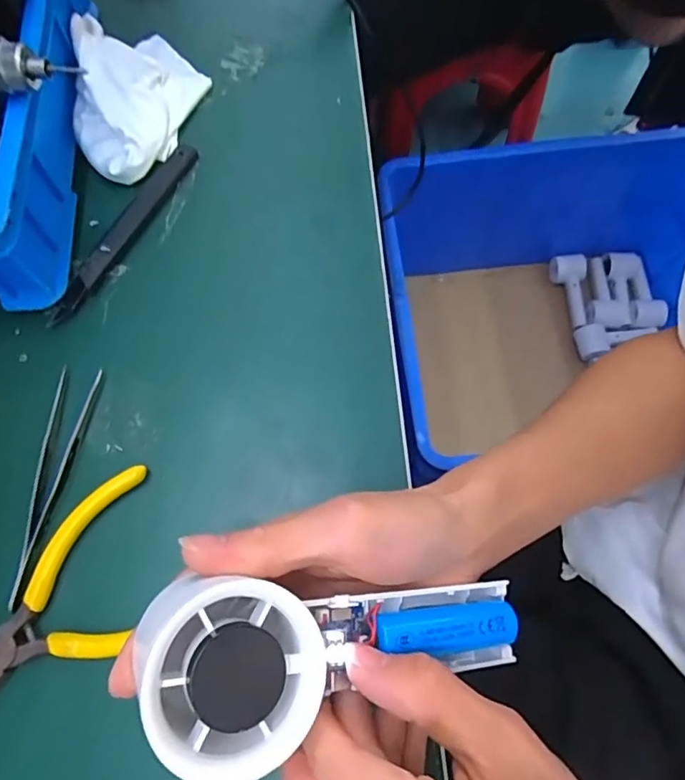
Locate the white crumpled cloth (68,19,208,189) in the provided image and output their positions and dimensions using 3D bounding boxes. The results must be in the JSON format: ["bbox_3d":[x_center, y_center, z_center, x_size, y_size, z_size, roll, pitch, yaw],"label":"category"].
[{"bbox_3d":[-0.137,-0.199,0.354,0.082,0.026,0.127,-7,71,-3],"label":"white crumpled cloth"}]

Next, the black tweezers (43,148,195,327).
[{"bbox_3d":[-0.137,-0.101,0.327,0.019,0.008,0.142,26,72,9],"label":"black tweezers"}]

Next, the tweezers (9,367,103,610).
[{"bbox_3d":[-0.158,0.046,0.277,0.023,0.006,0.124,8,71,3],"label":"tweezers"}]

